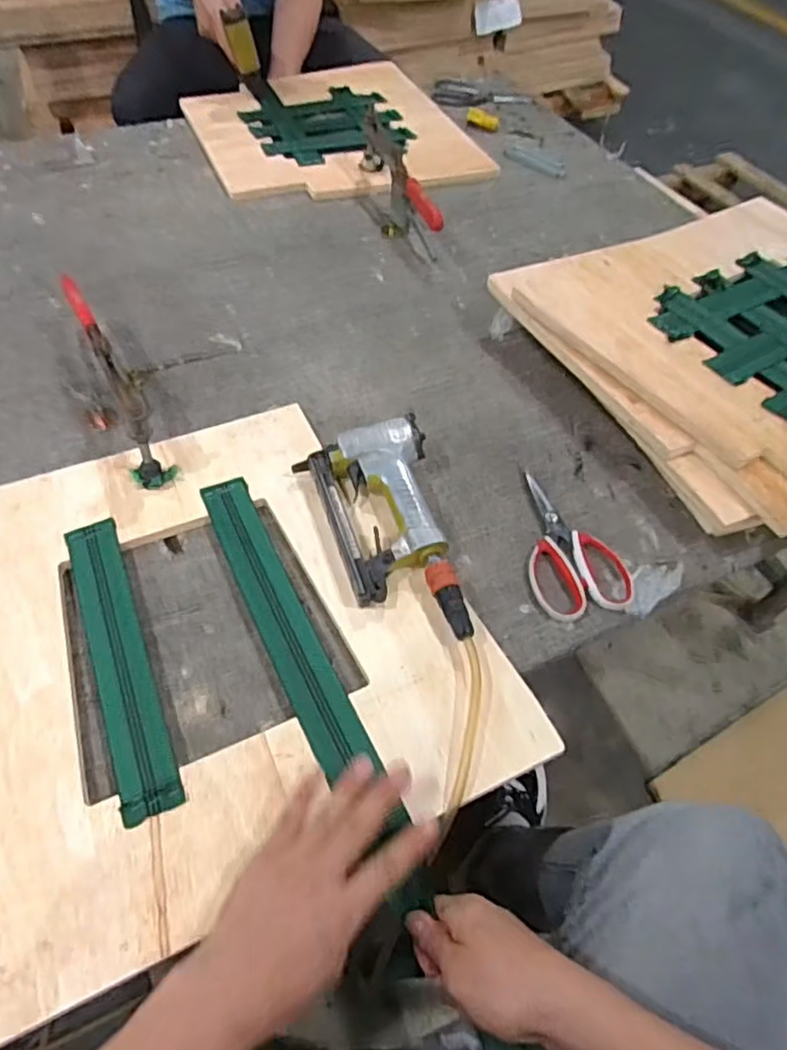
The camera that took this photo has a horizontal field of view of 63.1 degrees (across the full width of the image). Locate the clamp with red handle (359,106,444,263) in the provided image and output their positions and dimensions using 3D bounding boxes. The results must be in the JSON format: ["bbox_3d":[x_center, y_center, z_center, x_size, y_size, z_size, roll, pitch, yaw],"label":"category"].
[{"bbox_3d":[0.001,-0.543,1.015,0.046,0.093,0.320,-14,56,-14],"label":"clamp with red handle"}]

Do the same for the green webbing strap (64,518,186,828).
[{"bbox_3d":[-0.243,0.112,0.564,0.046,0.006,0.287,-19,58,-17],"label":"green webbing strap"}]

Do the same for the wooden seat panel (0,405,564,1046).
[{"bbox_3d":[-0.175,0.092,0.578,0.462,0.019,0.461,-19,58,-17],"label":"wooden seat panel"}]

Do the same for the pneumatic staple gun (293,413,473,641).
[{"bbox_3d":[0.007,0.004,0.638,0.132,0.049,0.248,-19,58,-17],"label":"pneumatic staple gun"}]

